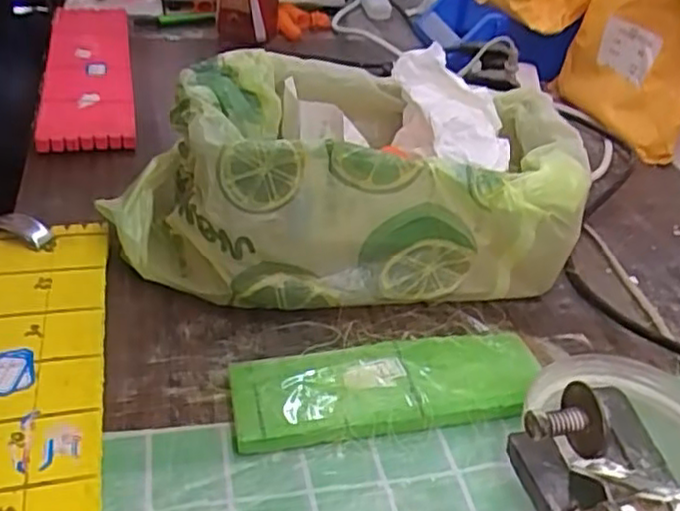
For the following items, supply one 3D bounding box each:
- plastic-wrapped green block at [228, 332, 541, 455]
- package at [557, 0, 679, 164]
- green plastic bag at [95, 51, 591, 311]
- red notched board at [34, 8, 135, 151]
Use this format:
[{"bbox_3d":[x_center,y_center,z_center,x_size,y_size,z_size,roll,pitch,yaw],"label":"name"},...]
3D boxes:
[{"bbox_3d":[0.028,0.073,0.388,0.174,0.017,0.058,-4,38,-14],"label":"plastic-wrapped green block"},{"bbox_3d":[0.294,-0.199,0.674,0.050,0.165,0.171,-3,37,-12],"label":"package"},{"bbox_3d":[0.001,-0.054,0.469,0.304,0.110,0.155,-1,37,-9],"label":"green plastic bag"},{"bbox_3d":[-0.261,-0.202,0.714,0.081,0.018,0.350,-4,38,-16],"label":"red notched board"}]

